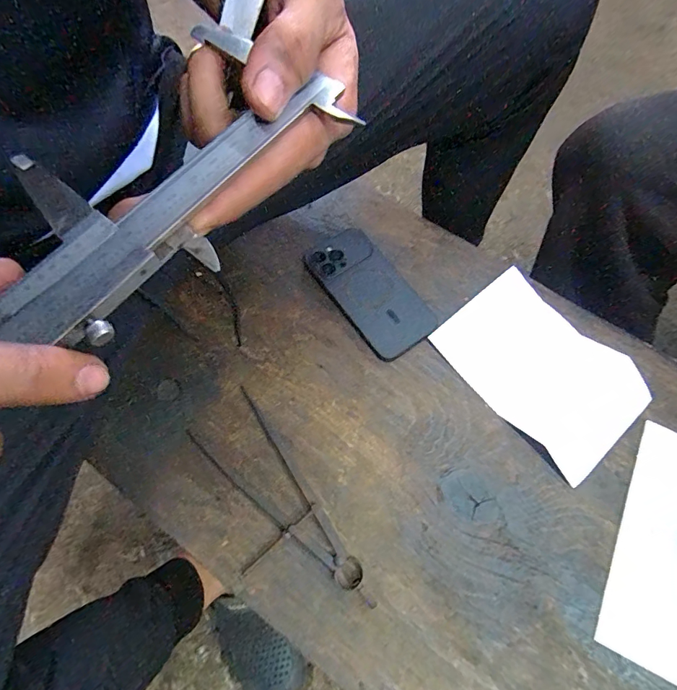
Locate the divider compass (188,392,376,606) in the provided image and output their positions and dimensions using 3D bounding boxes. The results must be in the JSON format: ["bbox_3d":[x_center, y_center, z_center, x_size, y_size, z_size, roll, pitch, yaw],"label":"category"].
[{"bbox_3d":[-0.065,0.160,0.393,0.085,0.010,0.230,-34,73,-13],"label":"divider compass"}]

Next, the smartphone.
[{"bbox_3d":[0.036,-0.063,0.483,0.083,0.013,0.163,-33,73,-13],"label":"smartphone"}]

